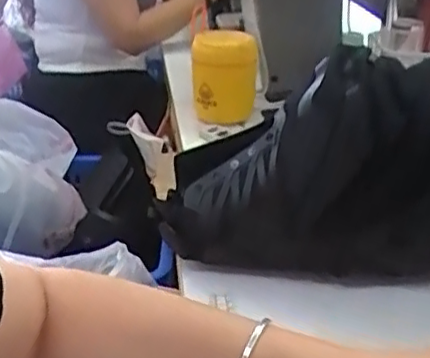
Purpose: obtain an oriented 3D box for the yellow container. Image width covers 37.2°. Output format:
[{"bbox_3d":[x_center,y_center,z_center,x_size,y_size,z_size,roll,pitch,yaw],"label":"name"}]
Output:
[{"bbox_3d":[0.015,-0.157,0.955,0.093,0.112,0.116,2,28,4],"label":"yellow container"}]

